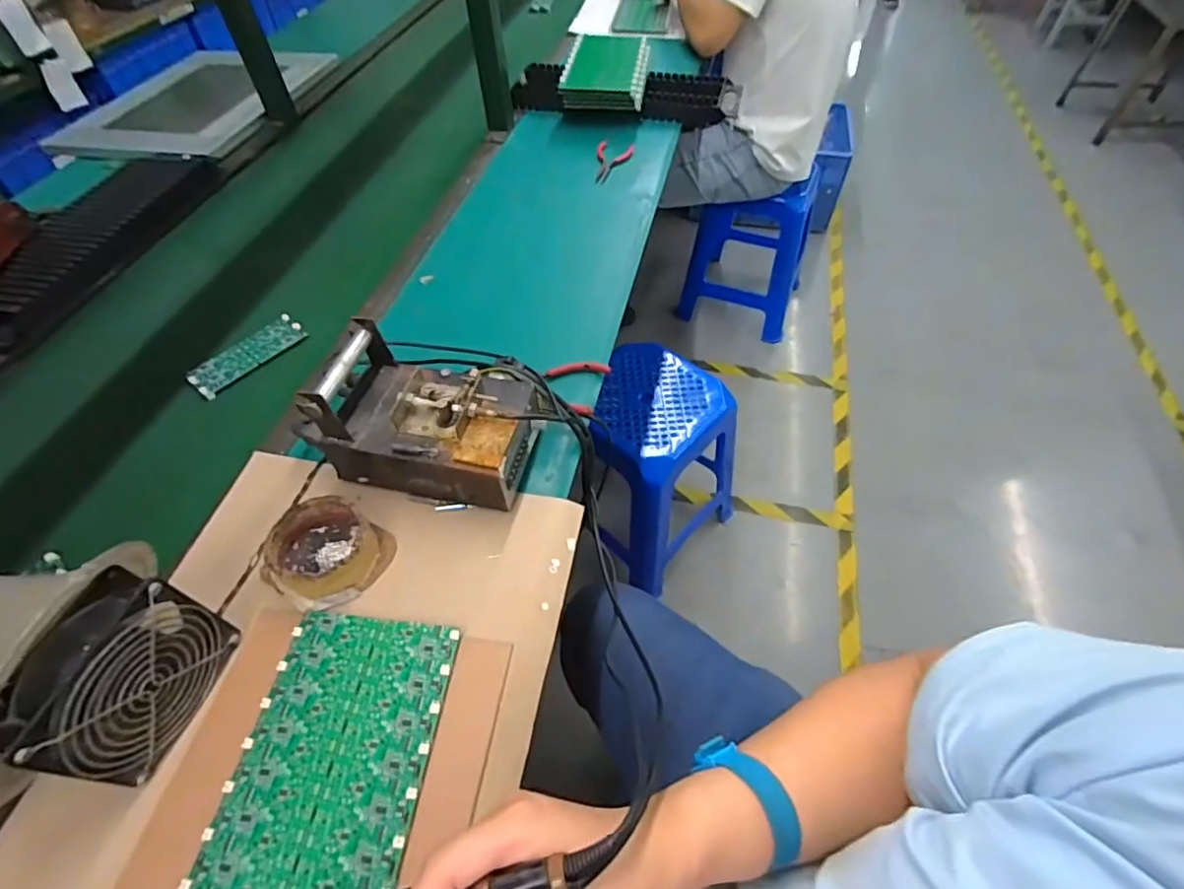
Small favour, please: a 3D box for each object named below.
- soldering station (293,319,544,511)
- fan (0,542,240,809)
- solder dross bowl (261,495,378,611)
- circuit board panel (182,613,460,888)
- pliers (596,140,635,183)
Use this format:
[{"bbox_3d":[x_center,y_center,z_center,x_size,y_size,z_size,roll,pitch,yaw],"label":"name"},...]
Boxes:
[{"bbox_3d":[-0.168,-0.034,0.544,0.220,0.107,0.128,12,54,8],"label":"soldering station"},{"bbox_3d":[-0.376,0.152,0.396,0.141,0.162,0.160,13,54,9],"label":"fan"},{"bbox_3d":[-0.241,0.094,0.501,0.088,0.046,0.090,0,53,0],"label":"solder dross bowl"},{"bbox_3d":[-0.192,0.246,0.399,0.135,0.007,0.244,6,54,4],"label":"circuit board panel"},{"bbox_3d":[0.037,-0.476,0.944,0.061,0.010,0.122,5,54,3],"label":"pliers"}]

